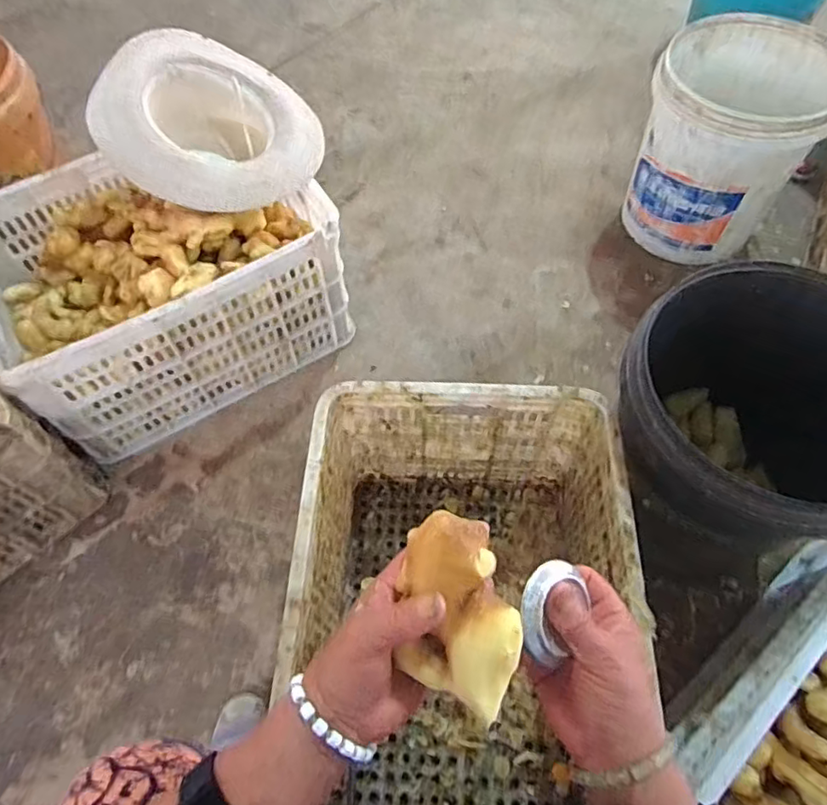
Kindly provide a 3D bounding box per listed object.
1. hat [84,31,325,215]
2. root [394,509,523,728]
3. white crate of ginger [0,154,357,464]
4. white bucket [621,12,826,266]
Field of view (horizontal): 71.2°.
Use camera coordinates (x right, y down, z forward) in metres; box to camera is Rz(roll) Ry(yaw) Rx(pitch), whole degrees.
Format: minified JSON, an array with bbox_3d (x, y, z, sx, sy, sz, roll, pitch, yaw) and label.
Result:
[{"bbox_3d":[-0.326,-0.422,0.900,0.297,0.139,0.316,-34,86,-25],"label":"hat"},{"bbox_3d":[0.027,0.123,0.343,0.065,0.033,0.108,0,62,2],"label":"root"},{"bbox_3d":[-0.405,-0.200,0.978,0.507,0.285,0.358,-30,65,-13],"label":"white crate of ginger"},{"bbox_3d":[0.556,-0.460,1.066,0.280,0.320,0.280,27,65,15],"label":"white bucket"}]

